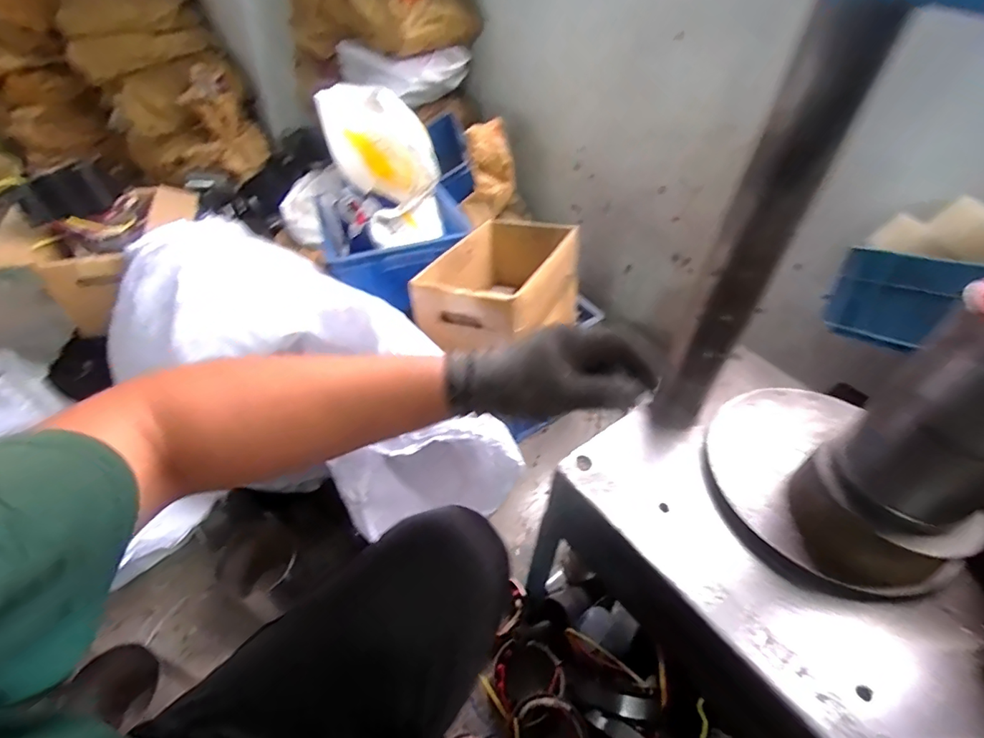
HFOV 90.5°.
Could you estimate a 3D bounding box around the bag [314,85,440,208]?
[{"bbox_3d":[-0.221,-0.451,0.973,0.253,0.165,0.127,44,57,15],"label":"bag"}]

